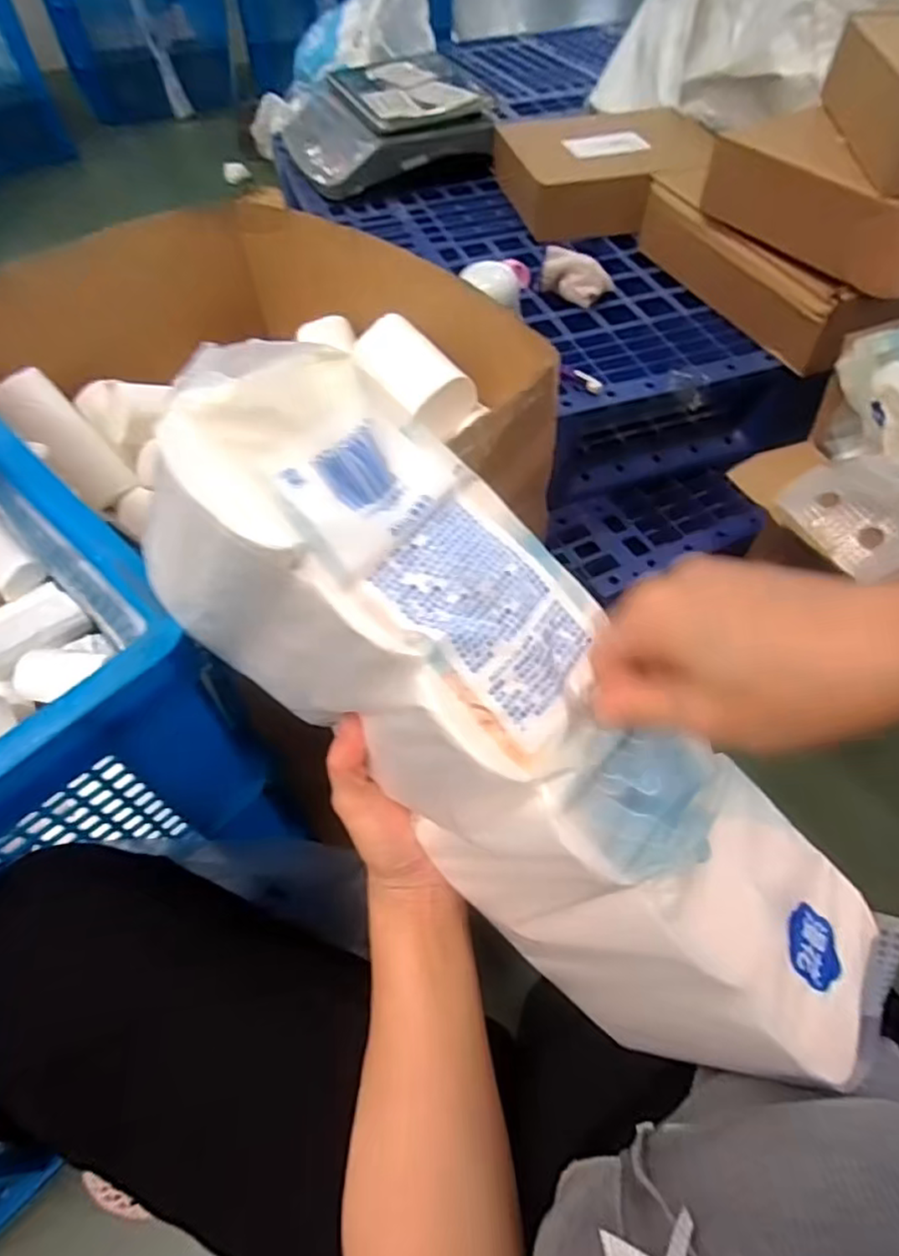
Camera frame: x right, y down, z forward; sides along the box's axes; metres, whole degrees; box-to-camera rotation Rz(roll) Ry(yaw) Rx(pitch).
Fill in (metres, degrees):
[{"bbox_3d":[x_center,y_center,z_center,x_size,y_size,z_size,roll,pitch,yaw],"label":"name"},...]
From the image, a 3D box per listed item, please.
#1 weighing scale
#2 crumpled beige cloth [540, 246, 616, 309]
[{"bbox_3d":[-0.114,-0.911,1.141,0.347,0.124,0.324,-15,55,-10],"label":"weighing scale"},{"bbox_3d":[0.171,-0.476,0.859,0.101,0.045,0.052,13,55,10],"label":"crumpled beige cloth"}]

